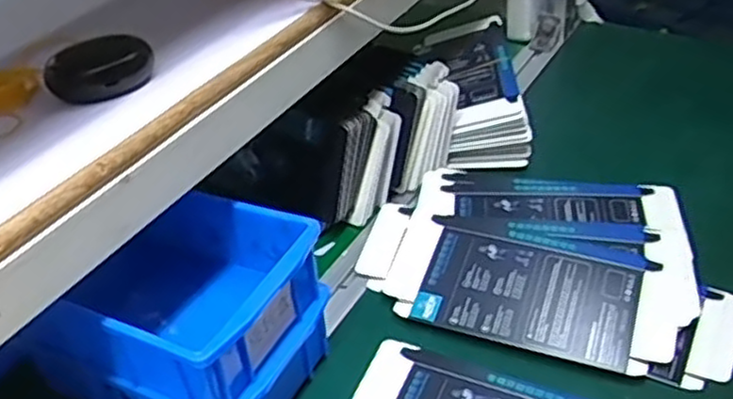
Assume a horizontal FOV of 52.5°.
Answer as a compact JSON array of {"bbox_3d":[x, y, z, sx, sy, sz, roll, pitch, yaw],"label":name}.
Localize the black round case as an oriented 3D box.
[{"bbox_3d":[-0.166,-0.081,0.467,0.063,0.024,0.049,-11,38,-6],"label":"black round case"}]

